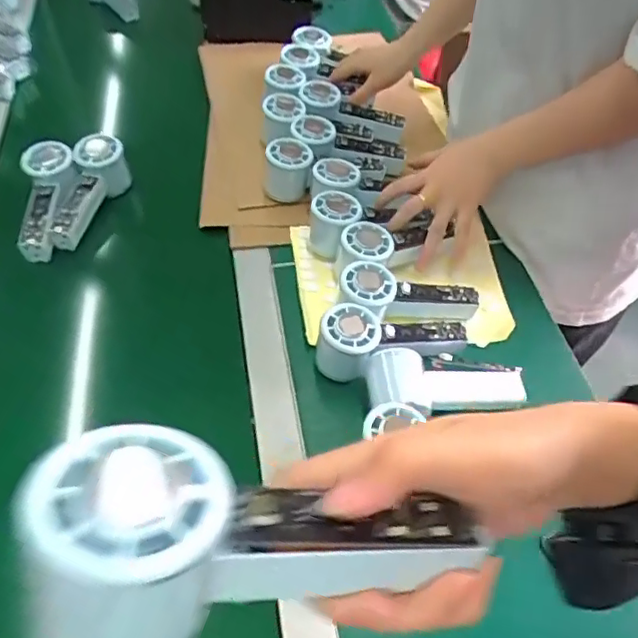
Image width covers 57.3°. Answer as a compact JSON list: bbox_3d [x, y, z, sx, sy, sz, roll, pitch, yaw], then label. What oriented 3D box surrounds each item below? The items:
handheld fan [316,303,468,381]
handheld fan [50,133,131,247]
[{"bbox_3d":[0.072,0.018,0.563,0.151,0.050,0.061,-9,53,-9],"label":"handheld fan"},{"bbox_3d":[-0.276,-0.147,0.694,0.051,0.061,0.148,14,66,9],"label":"handheld fan"}]

